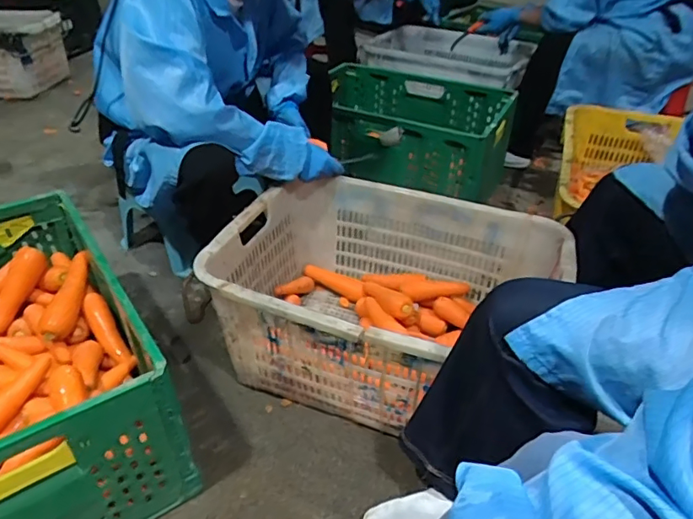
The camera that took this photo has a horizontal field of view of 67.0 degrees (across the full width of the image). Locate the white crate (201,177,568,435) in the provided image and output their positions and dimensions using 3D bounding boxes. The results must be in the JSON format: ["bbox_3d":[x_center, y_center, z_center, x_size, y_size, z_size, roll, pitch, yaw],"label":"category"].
[{"bbox_3d":[0.074,0.087,0.998,0.567,0.284,0.438,15,39,18],"label":"white crate"}]

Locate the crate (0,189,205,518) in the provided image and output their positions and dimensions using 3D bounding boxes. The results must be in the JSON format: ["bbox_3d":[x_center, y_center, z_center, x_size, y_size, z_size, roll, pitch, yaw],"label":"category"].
[{"bbox_3d":[-0.565,0.164,0.849,0.388,0.249,0.604,-24,43,-29],"label":"crate"}]

